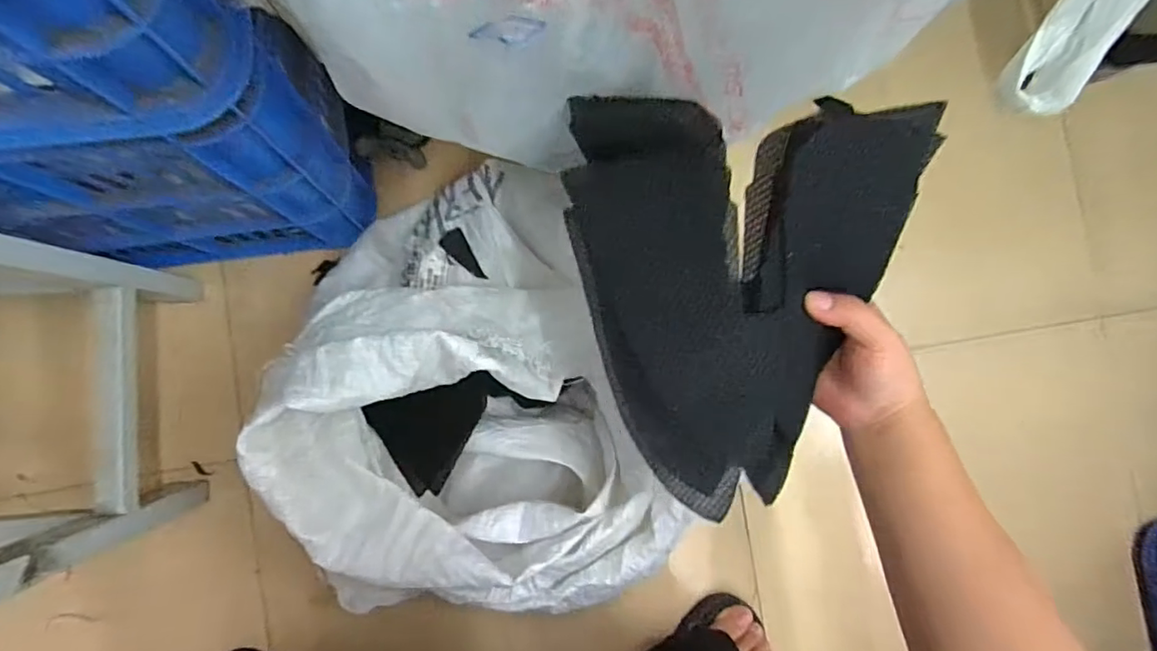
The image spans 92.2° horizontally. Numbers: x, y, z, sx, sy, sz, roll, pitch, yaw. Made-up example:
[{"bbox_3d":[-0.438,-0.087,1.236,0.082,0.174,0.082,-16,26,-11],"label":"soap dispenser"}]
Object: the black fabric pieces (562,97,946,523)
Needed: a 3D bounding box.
[{"bbox_3d":[0.089,-0.019,0.364,0.208,0.067,0.270,6,97,13],"label":"black fabric pieces"}]

